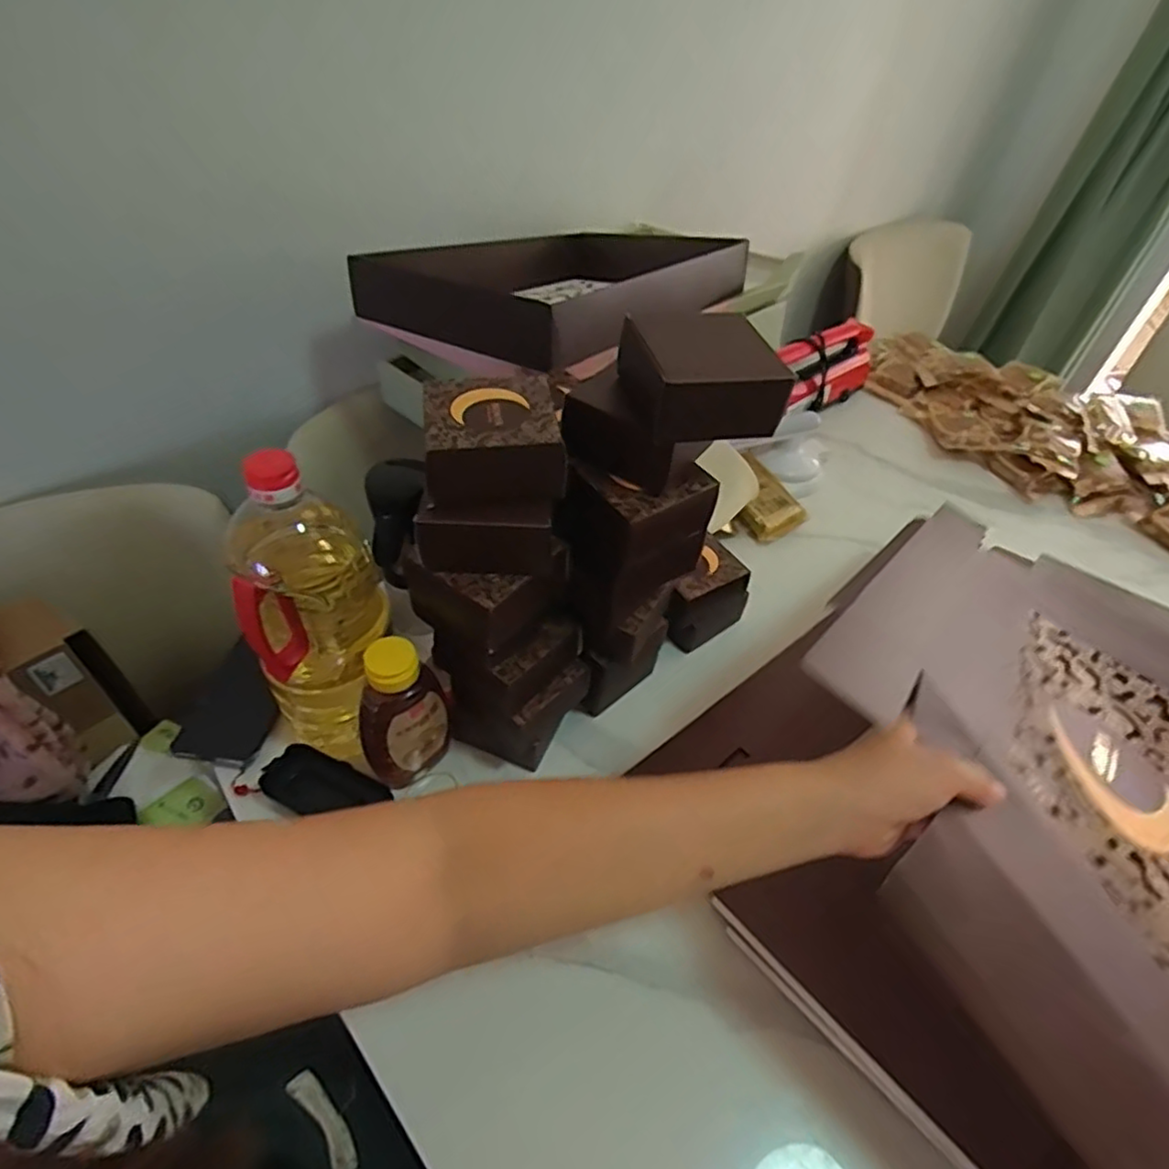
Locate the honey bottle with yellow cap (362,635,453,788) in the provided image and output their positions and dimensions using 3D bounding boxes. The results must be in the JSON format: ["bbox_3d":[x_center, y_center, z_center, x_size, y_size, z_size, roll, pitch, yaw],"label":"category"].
[{"bbox_3d":[-0.153,0.109,0.558,0.053,0.146,0.070,20,48,14],"label":"honey bottle with yellow cap"}]

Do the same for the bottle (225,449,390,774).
[{"bbox_3d":[-0.214,0.019,0.543,0.099,0.287,0.108,13,47,7],"label":"bottle"}]

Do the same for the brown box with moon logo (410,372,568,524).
[{"bbox_3d":[-0.065,-0.092,0.464,0.093,0.072,0.081,-4,47,-9],"label":"brown box with moon logo"}]

